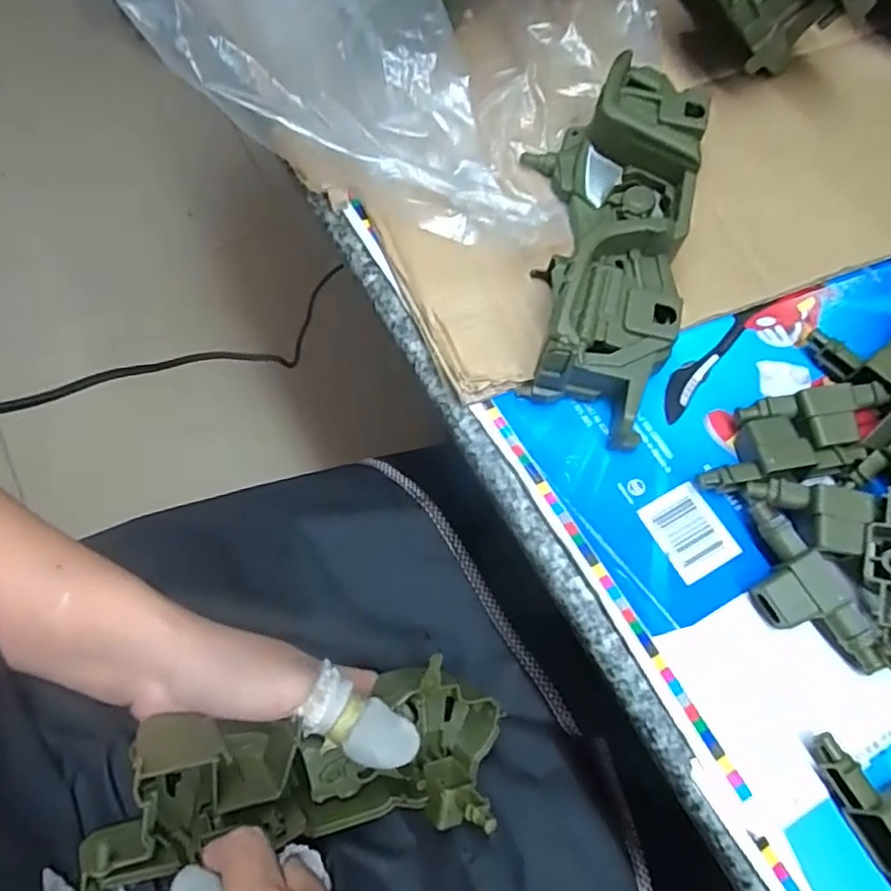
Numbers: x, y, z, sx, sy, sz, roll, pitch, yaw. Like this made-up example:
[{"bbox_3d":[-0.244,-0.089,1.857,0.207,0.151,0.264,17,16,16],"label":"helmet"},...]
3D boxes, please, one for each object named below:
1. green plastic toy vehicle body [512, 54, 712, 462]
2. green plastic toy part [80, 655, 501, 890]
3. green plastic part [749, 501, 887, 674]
[{"bbox_3d":[0.069,-0.093,0.287,0.075,0.045,0.179,13,69,6],"label":"green plastic toy vehicle body"},{"bbox_3d":[-0.052,0.145,0.290,0.188,0.049,0.073,5,66,-33],"label":"green plastic toy part"},{"bbox_3d":[0.132,0.056,0.241,0.025,0.021,0.066,-31,72,-9],"label":"green plastic part"}]

